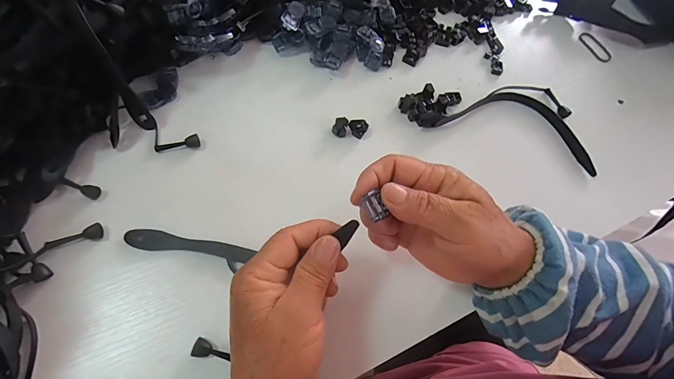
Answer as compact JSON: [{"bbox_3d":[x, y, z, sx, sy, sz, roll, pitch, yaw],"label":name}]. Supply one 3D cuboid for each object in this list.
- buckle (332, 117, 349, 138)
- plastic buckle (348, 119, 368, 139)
[{"bbox_3d":[0.003,-0.059,0.330,0.013,0.009,0.019,15,58,2],"label":"buckle"},{"bbox_3d":[0.020,-0.057,0.331,0.018,0.012,0.015,13,58,0],"label":"plastic buckle"}]

